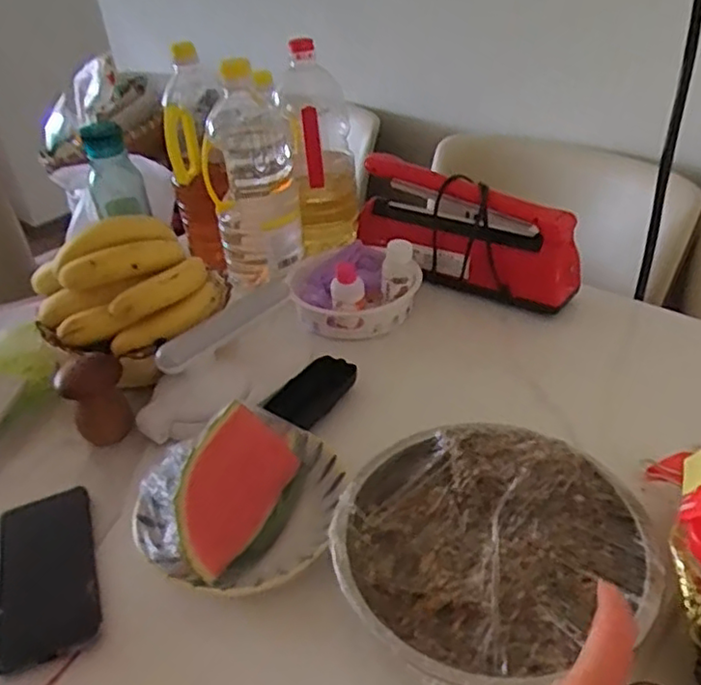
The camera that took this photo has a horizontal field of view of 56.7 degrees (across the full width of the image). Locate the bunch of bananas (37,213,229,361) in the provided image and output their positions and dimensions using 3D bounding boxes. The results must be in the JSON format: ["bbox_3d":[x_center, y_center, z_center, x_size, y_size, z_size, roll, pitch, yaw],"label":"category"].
[{"bbox_3d":[-0.230,-0.064,0.697,0.183,0.099,0.132,-32,43,-31],"label":"bunch of bananas"}]

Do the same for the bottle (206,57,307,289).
[{"bbox_3d":[-0.119,-0.196,0.785,0.106,0.248,0.139,-11,35,-9],"label":"bottle"}]

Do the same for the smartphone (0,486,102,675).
[{"bbox_3d":[-0.253,0.191,0.542,0.082,0.011,0.158,-24,44,-6],"label":"smartphone"}]

